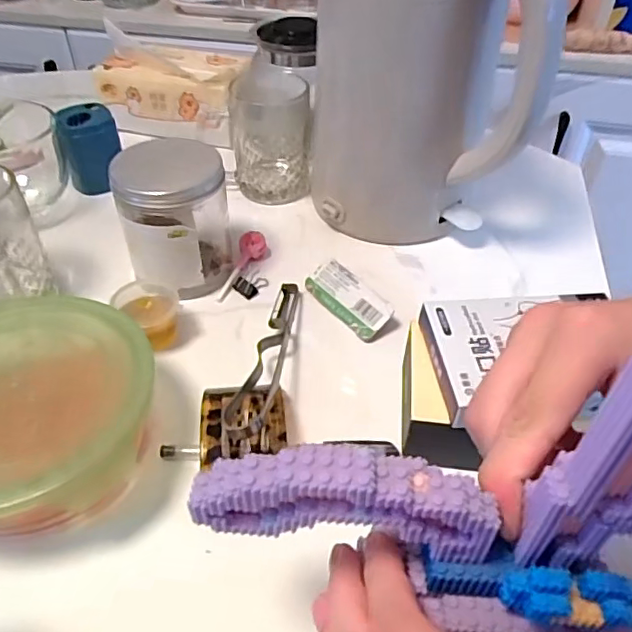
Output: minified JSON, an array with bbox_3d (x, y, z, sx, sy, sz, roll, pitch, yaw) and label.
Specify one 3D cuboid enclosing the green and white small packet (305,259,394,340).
[{"bbox_3d":[0.027,-0.013,0.450,0.034,0.014,0.081,-45,55,-2],"label":"green and white small packet"}]

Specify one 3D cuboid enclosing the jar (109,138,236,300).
[{"bbox_3d":[-0.108,-0.074,0.445,0.079,0.103,0.074,0,43,0],"label":"jar"}]

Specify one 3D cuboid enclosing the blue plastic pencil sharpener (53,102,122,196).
[{"bbox_3d":[-0.220,-0.166,0.558,0.054,0.071,0.045,-20,47,-21],"label":"blue plastic pencil sharpener"}]

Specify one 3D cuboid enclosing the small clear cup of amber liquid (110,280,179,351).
[{"bbox_3d":[-0.121,0.000,0.426,0.045,0.040,0.042,0,43,0],"label":"small clear cup of amber liquid"}]

